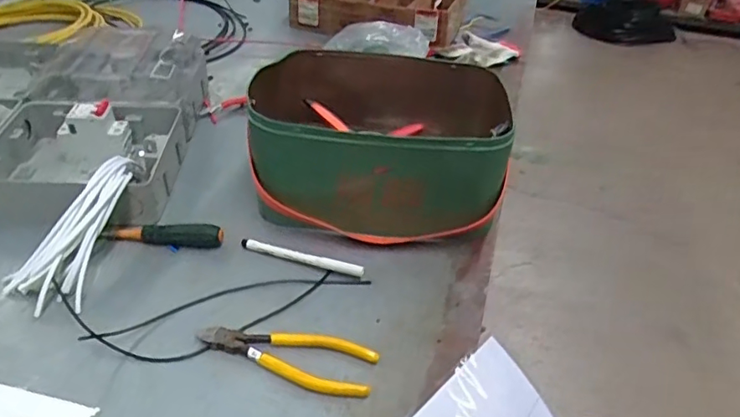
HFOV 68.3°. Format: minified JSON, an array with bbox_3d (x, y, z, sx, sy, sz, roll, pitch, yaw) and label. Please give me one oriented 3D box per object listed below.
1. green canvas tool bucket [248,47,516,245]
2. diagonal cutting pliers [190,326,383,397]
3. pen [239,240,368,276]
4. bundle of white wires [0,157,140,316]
[{"bbox_3d":[0.010,-0.091,0.689,0.305,0.132,0.254,8,38,2],"label":"green canvas tool bucket"},{"bbox_3d":[-0.076,0.130,0.495,0.162,0.010,0.051,13,38,8],"label":"diagonal cutting pliers"},{"bbox_3d":[-0.074,0.052,0.590,0.141,0.015,0.010,15,39,11],"label":"pen"},{"bbox_3d":[-0.300,0.018,0.568,0.084,0.048,0.192,12,57,7],"label":"bundle of white wires"}]

